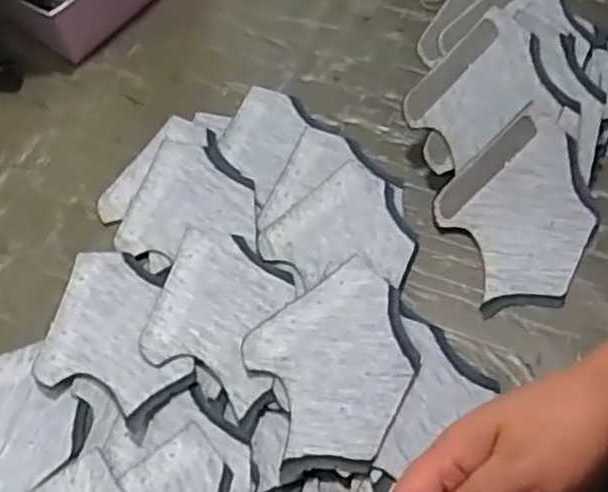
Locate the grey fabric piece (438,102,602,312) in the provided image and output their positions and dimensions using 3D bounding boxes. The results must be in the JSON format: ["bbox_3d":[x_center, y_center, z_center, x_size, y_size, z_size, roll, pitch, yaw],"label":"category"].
[{"bbox_3d":[0.149,-0.023,0.525,0.099,0.012,0.124,-24,72,3],"label":"grey fabric piece"}]

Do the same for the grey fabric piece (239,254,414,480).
[{"bbox_3d":[0.020,0.075,0.480,0.100,0.006,0.126,-19,59,-3],"label":"grey fabric piece"}]

